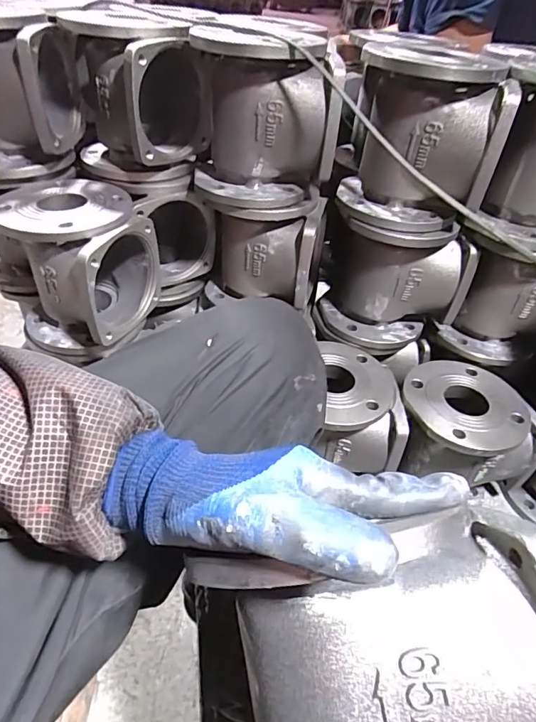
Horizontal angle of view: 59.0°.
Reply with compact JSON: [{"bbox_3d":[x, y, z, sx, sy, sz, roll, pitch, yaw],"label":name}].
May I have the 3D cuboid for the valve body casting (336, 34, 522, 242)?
[{"bbox_3d":[0.194,-0.303,0.649,0.166,0.212,0.206,1,41,-5],"label":"valve body casting"}]

